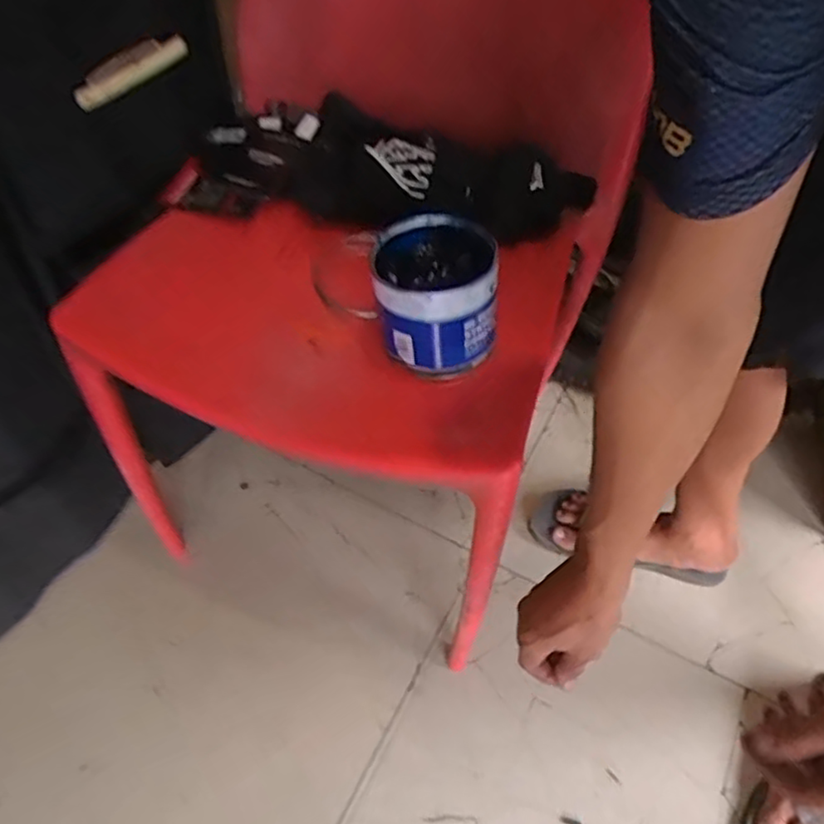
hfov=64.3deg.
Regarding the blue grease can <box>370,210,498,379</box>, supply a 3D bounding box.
[{"bbox_3d":[0.017,-0.096,0.549,0.099,0.108,0.115,1,52,0],"label":"blue grease can"}]

